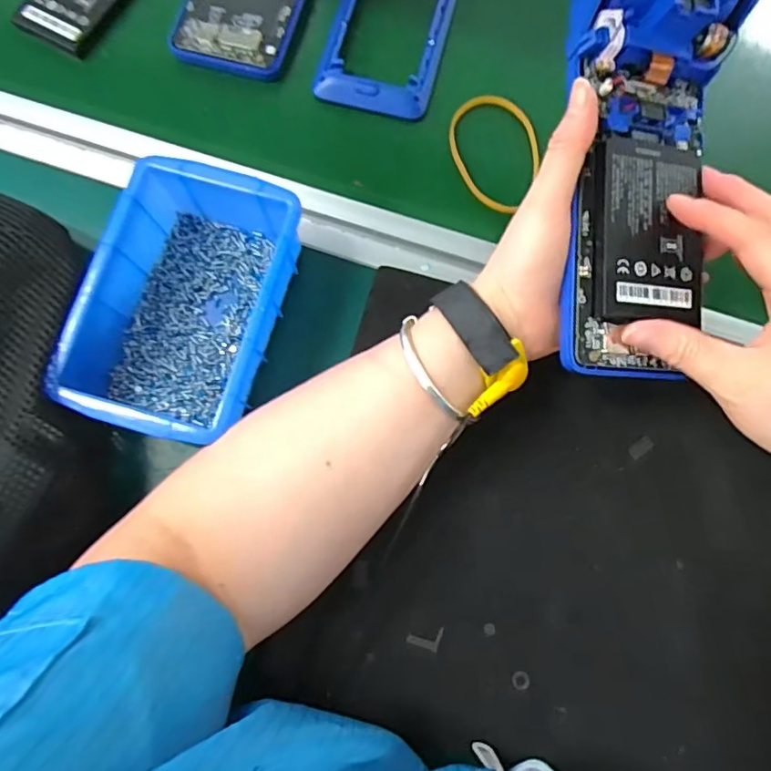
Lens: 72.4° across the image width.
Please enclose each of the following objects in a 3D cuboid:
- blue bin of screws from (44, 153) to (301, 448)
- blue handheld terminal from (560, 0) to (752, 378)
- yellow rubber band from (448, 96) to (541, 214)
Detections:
[{"bbox_3d":[-0.112,-0.046,0.308,0.095,0.058,0.149,17,79,3],"label":"blue bin of screws"},{"bbox_3d":[0.131,-0.114,0.266,0.079,0.042,0.215,6,94,2],"label":"blue handheld terminal"},{"bbox_3d":[0.077,-0.160,0.362,0.058,0.004,0.090,-20,79,-3],"label":"yellow rubber band"}]

